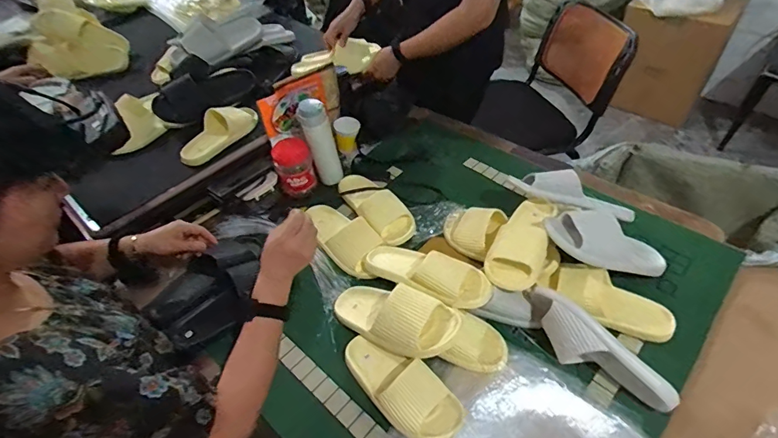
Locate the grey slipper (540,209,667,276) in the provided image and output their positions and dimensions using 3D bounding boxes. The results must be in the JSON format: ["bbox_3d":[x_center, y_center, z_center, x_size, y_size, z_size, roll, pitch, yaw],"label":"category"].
[{"bbox_3d":[0.427,0.051,0.826,0.251,0.062,0.102,21,48,-9],"label":"grey slipper"}]

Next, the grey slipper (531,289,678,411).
[{"bbox_3d":[0.338,0.220,0.716,0.256,0.080,0.068,40,60,19],"label":"grey slipper"}]

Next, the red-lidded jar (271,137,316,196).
[{"bbox_3d":[-0.241,-0.134,1.100,0.090,0.112,0.094,-2,47,2],"label":"red-lidded jar"}]

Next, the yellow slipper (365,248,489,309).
[{"bbox_3d":[0.070,0.101,0.857,0.265,0.067,0.098,15,48,37],"label":"yellow slipper"}]

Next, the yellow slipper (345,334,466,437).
[{"bbox_3d":[0.011,0.275,0.726,0.241,0.067,0.094,34,58,30],"label":"yellow slipper"}]

